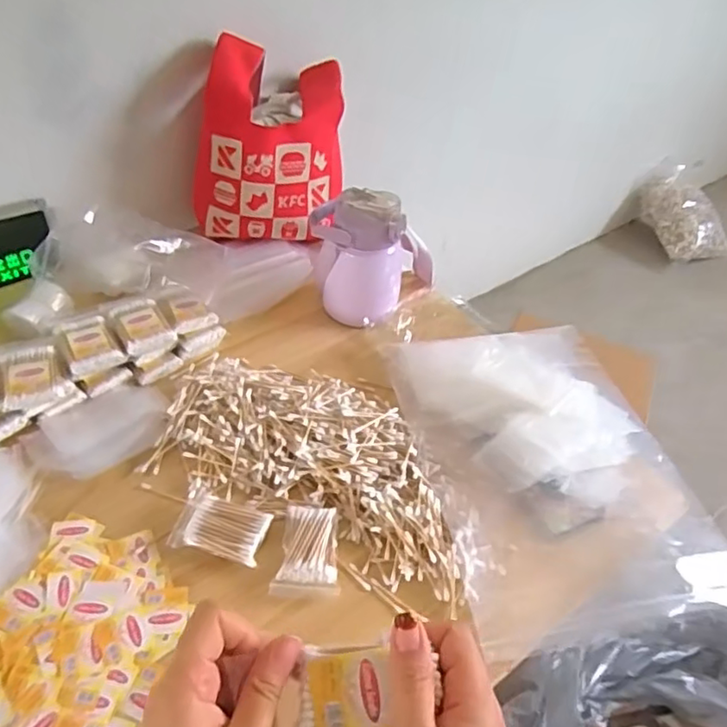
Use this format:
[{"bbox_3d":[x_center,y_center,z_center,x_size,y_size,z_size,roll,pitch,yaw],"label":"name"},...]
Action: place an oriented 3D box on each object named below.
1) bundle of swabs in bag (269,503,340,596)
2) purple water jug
[{"bbox_3d":[-0.056,0.181,0.600,0.059,0.017,0.088,2,45,-3],"label":"bundle of swabs in bag"},{"bbox_3d":[0.018,-0.146,0.820,0.170,0.165,0.096,2,45,-4],"label":"purple water jug"}]

